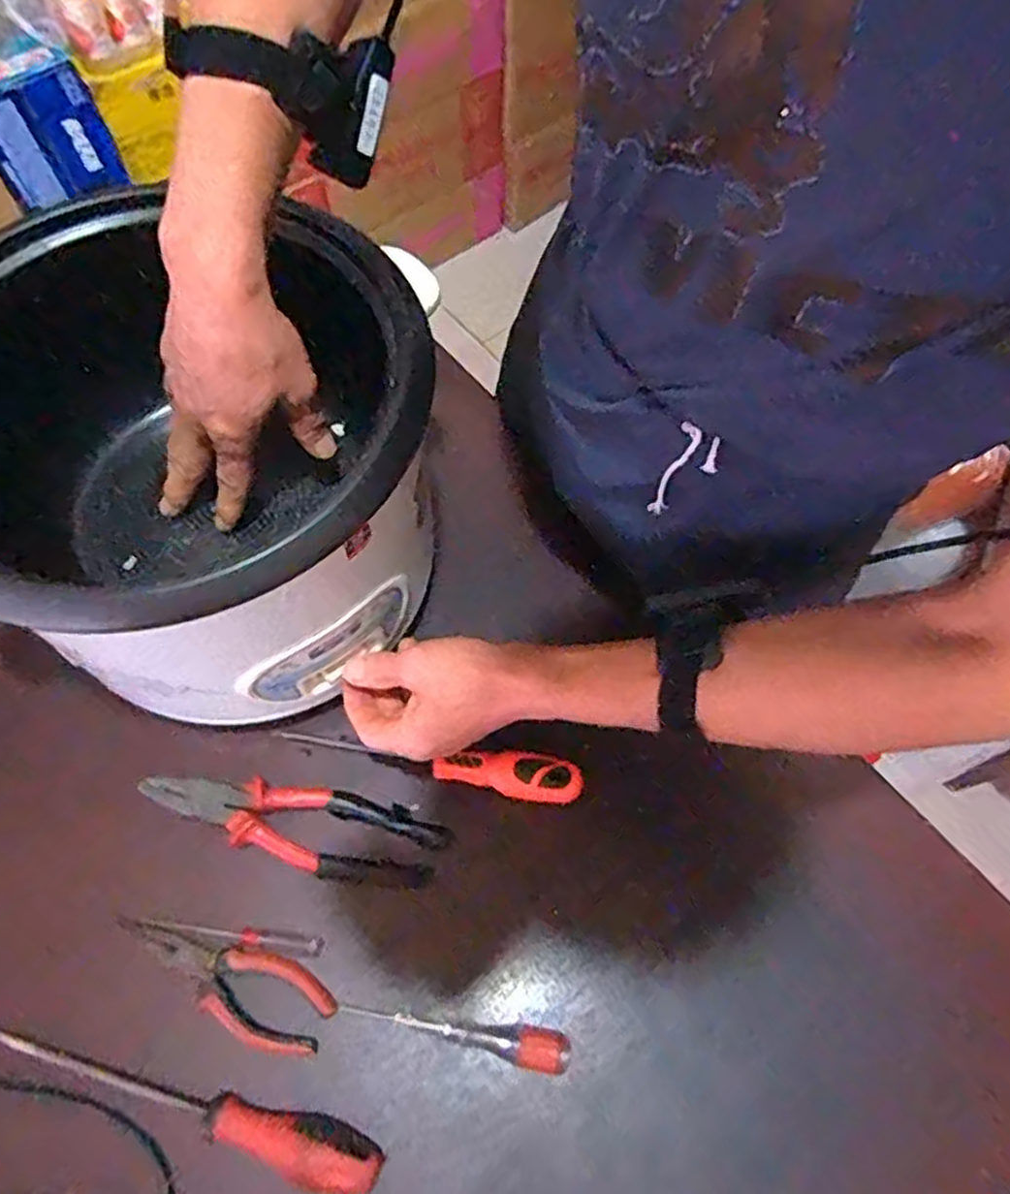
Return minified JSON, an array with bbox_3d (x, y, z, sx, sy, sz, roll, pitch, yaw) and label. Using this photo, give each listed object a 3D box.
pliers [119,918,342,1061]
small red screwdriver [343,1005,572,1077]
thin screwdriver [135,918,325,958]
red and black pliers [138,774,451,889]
[{"bbox_3d":[-0.188,0.252,0.503,0.155,0.028,0.052,20,65,9],"label":"pliers"},{"bbox_3d":[-0.031,0.275,0.490,0.145,0.029,0.023,14,64,6],"label":"small red screwdriver"},{"bbox_3d":[-0.186,0.227,0.510,0.130,0.018,0.012,7,64,3],"label":"thin screwdriver"},{"bbox_3d":[-0.151,0.161,0.536,0.212,0.030,0.054,10,64,4],"label":"red and black pliers"}]

